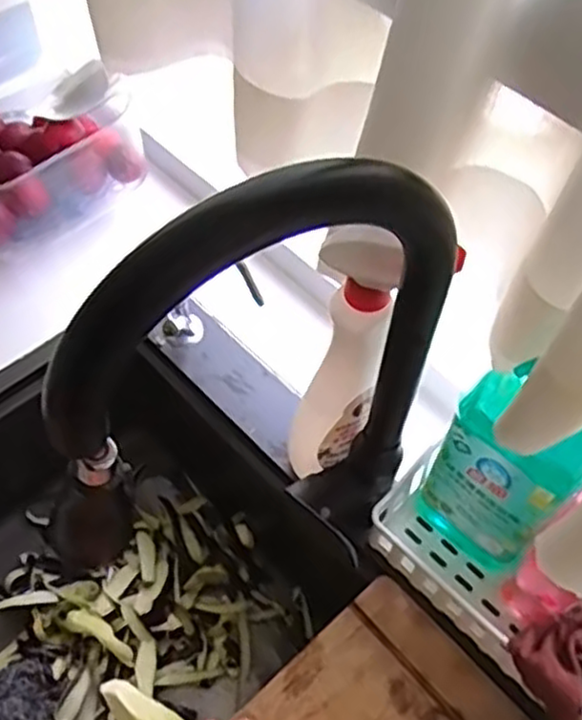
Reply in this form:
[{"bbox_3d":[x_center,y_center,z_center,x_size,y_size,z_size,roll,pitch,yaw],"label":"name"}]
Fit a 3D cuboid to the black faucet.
[{"bbox_3d":[-0.017,0.050,0.429,0.239,0.379,0.048,-27,63,-18],"label":"black faucet"}]

